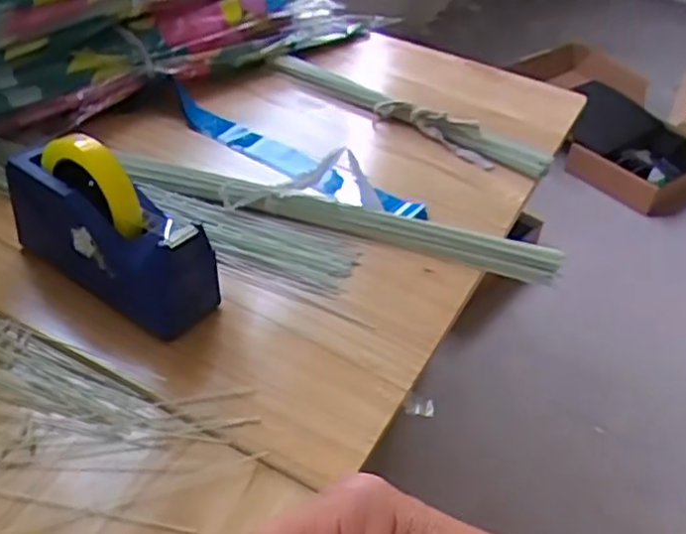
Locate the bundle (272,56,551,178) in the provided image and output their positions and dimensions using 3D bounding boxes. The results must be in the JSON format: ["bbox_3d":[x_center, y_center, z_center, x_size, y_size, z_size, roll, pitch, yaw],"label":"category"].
[{"bbox_3d":[0.076,-0.211,0.945,0.422,0.040,0.051,30,45,24],"label":"bundle"}]

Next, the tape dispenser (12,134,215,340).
[{"bbox_3d":[-0.213,-0.035,0.618,0.209,0.130,0.063,23,43,17],"label":"tape dispenser"}]

